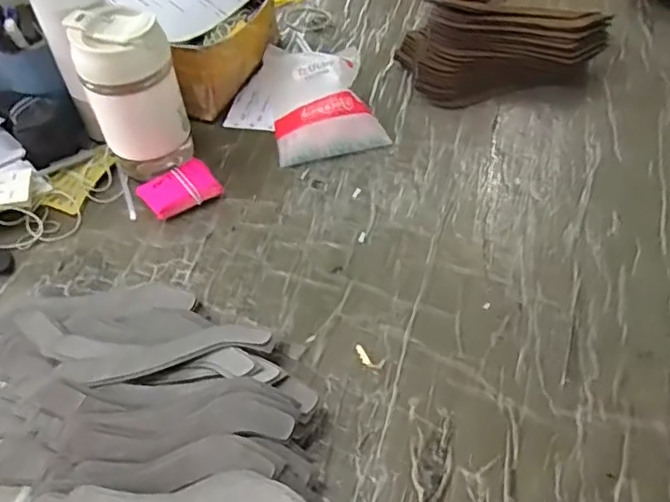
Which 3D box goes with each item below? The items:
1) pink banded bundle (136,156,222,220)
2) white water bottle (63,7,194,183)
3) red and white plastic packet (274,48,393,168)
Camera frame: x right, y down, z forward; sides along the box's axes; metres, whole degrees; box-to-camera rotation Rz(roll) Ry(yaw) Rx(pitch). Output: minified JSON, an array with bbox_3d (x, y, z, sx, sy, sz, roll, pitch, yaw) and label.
[{"bbox_3d":[-0.153,-0.061,0.593,0.072,0.024,0.052,-28,54,-19],"label":"pink banded bundle"},{"bbox_3d":[-0.191,-0.147,0.580,0.084,0.156,0.069,-20,52,-13],"label":"white water bottle"},{"bbox_3d":[-0.015,-0.170,0.663,0.119,0.048,0.148,-13,50,-8],"label":"red and white plastic packet"}]

